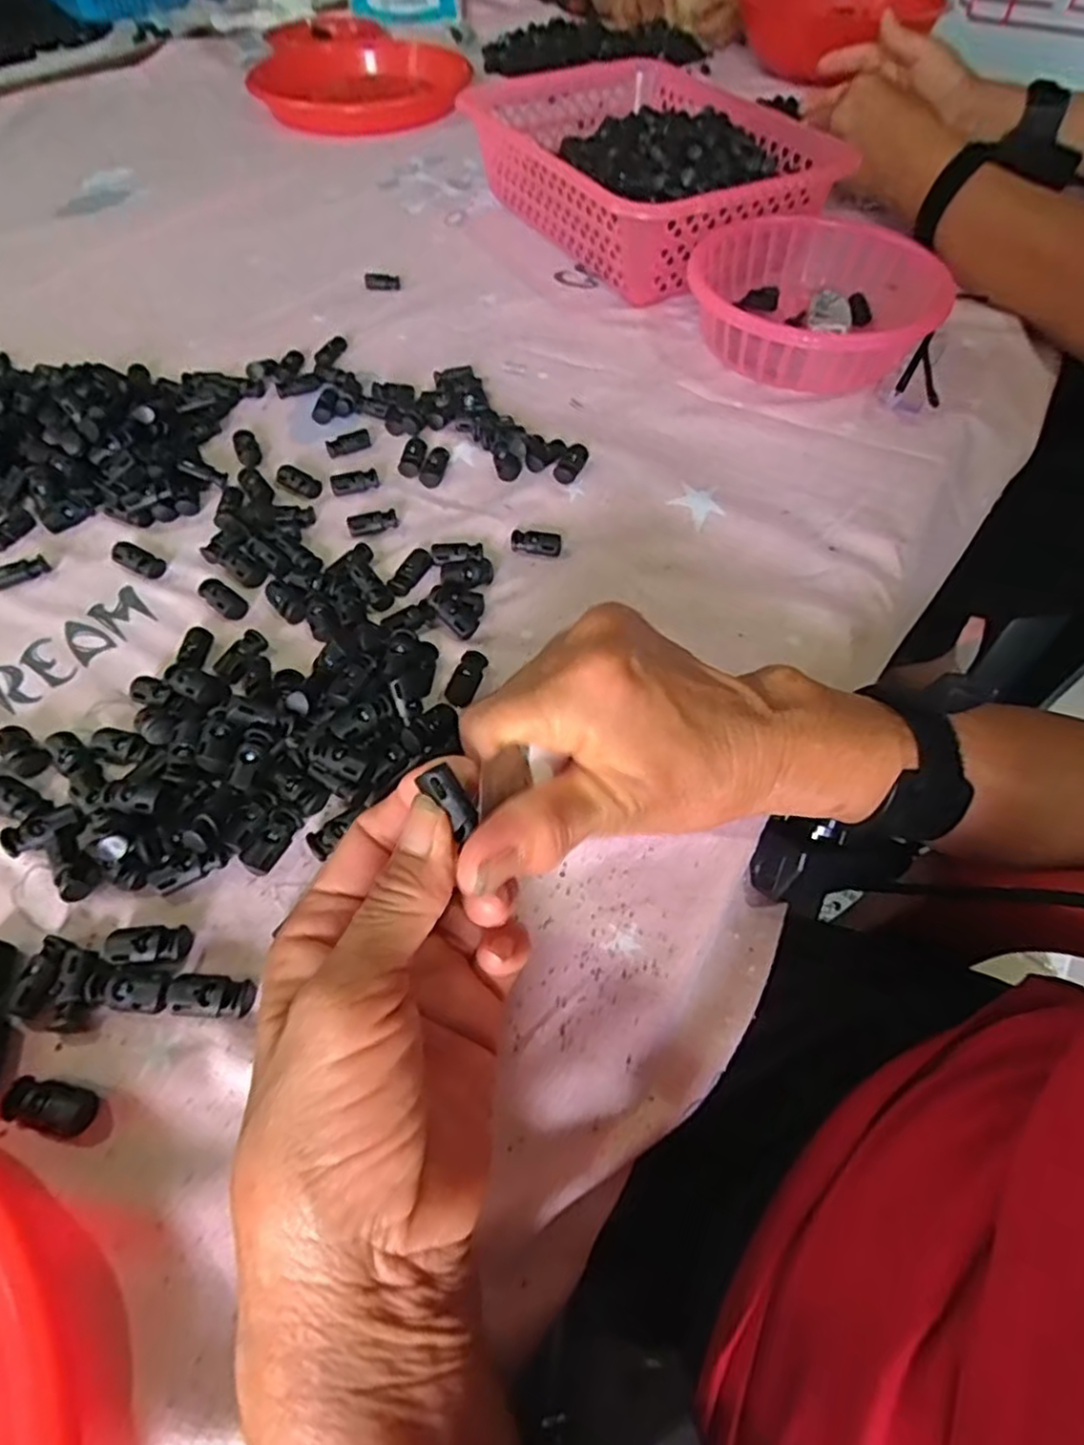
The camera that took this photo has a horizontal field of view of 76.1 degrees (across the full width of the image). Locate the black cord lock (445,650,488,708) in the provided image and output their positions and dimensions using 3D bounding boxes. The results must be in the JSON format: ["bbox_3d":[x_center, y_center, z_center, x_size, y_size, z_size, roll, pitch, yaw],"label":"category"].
[{"bbox_3d":[-0.036,-0.021,0.330,0.014,0.007,0.028,19,73,13],"label":"black cord lock"}]

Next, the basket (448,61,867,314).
[{"bbox_3d":[0.082,-0.464,0.588,0.206,0.075,0.308,-25,59,-16],"label":"basket"}]

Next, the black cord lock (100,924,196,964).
[{"bbox_3d":[-0.147,0.083,0.258,0.030,0.007,0.014,-1,55,0],"label":"black cord lock"}]

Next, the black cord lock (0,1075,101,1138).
[{"bbox_3d":[-0.162,0.126,0.228,0.029,0.007,0.014,10,56,7],"label":"black cord lock"}]

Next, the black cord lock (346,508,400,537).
[{"bbox_3d":[-0.096,-0.114,0.393,0.028,0.008,0.011,-17,57,-10],"label":"black cord lock"}]

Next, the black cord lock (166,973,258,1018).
[{"bbox_3d":[-0.118,0.097,0.247,0.029,0.006,0.013,3,55,3],"label":"black cord lock"}]

